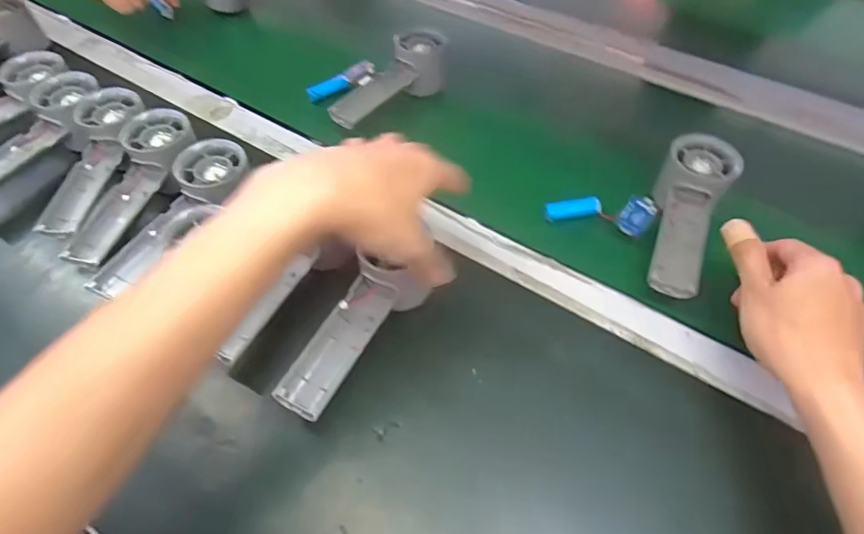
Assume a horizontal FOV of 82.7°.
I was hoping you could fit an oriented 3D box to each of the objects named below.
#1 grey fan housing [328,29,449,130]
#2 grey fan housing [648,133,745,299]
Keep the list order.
[{"bbox_3d":[-0.051,-0.204,0.549,0.158,0.063,0.063,-35,62,-23],"label":"grey fan housing"},{"bbox_3d":[0.220,-0.043,0.421,0.055,0.054,0.157,20,56,13],"label":"grey fan housing"}]

